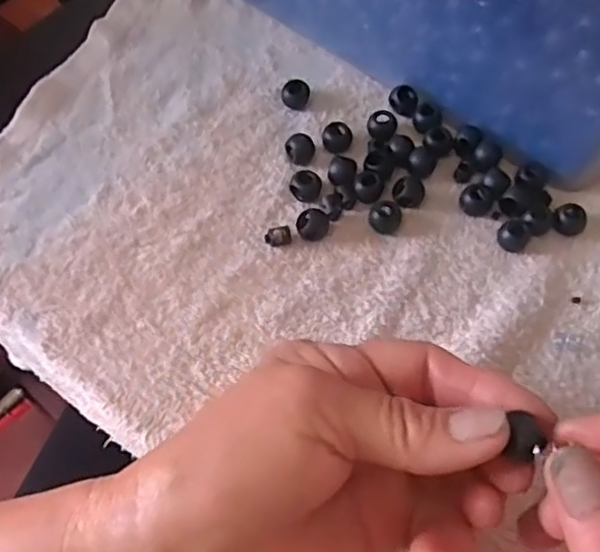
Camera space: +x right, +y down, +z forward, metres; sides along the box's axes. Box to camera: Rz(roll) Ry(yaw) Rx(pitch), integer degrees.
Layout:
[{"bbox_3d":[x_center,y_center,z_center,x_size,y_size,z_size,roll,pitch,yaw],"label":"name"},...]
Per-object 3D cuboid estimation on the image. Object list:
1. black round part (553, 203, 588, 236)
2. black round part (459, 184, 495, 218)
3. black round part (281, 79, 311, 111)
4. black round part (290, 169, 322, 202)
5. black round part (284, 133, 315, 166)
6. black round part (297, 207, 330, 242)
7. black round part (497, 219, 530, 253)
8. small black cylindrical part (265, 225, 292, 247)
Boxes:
[{"bbox_3d":[0.133,-0.027,0.315,0.015,0.011,0.012,24,65,10],"label":"black round part"},{"bbox_3d":[0.088,-0.038,0.319,0.016,0.009,0.013,30,66,13],"label":"black round part"},{"bbox_3d":[-0.002,-0.096,0.344,0.015,0.013,0.012,2,63,-1],"label":"black round part"},{"bbox_3d":[0.003,-0.044,0.316,0.015,0.012,0.011,19,64,8],"label":"black round part"},{"bbox_3d":[0.000,-0.065,0.327,0.013,0.011,0.013,1,63,-1],"label":"black round part"},{"bbox_3d":[0.007,-0.024,0.306,0.015,0.013,0.013,3,63,0],"label":"black round part"},{"bbox_3d":[0.103,-0.019,0.308,0.014,0.012,0.010,35,67,15],"label":"black round part"},{"bbox_3d":[-0.011,-0.019,0.307,0.012,0.006,0.008,-15,65,-9],"label":"small black cylindrical part"}]

